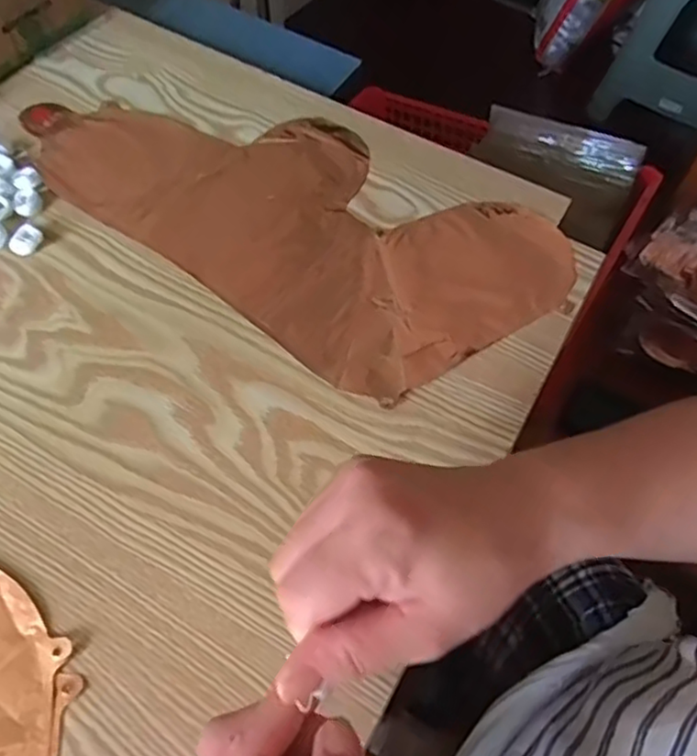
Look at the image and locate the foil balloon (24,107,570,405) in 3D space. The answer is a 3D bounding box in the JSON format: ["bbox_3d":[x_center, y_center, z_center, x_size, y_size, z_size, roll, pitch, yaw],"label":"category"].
[{"bbox_3d":[-0.045,-0.138,0.502,0.406,0.006,0.205,34,63,16],"label":"foil balloon"}]

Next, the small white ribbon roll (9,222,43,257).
[{"bbox_3d":[-0.230,-0.098,0.466,0.017,0.011,0.024,19,60,8],"label":"small white ribbon roll"}]

